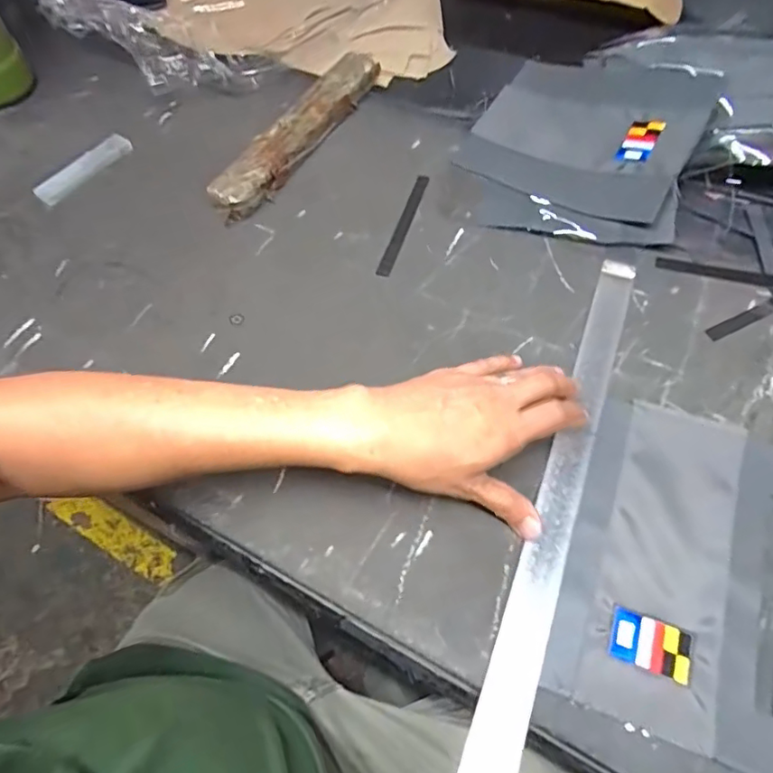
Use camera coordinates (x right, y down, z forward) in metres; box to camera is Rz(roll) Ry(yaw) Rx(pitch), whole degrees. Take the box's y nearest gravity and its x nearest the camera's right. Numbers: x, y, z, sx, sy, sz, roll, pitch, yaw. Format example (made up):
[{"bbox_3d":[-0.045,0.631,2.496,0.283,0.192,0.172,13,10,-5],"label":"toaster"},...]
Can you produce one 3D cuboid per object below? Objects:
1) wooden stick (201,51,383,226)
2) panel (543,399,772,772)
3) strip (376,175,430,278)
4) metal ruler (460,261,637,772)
[{"bbox_3d":[-0.092,-0.272,0.587,0.042,0.037,0.257,26,64,16],"label":"wooden stick"},{"bbox_3d":[0.206,0.119,0.375,0.151,0.005,0.219,18,61,11],"label":"panel"},{"bbox_3d":[0.017,-0.159,0.545,0.013,0.005,0.136,16,62,11],"label":"strip"},{"bbox_3d":[0.104,0.123,0.378,0.028,0.006,0.575,16,61,17],"label":"metal ruler"}]

